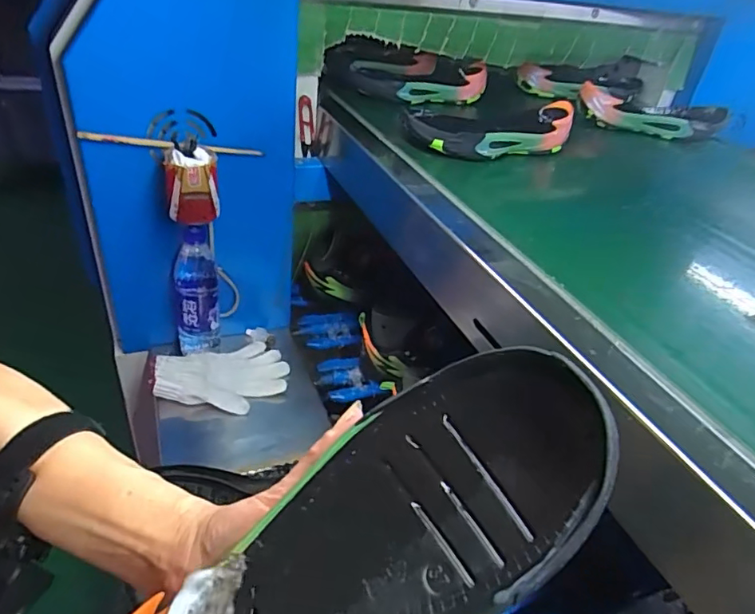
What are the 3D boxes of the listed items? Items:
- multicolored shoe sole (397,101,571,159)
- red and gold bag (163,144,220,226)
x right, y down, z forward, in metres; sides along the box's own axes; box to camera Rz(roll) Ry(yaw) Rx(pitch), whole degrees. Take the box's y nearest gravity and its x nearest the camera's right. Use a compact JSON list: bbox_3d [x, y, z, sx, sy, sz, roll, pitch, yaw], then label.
[{"bbox_3d":[0.157,-0.236,0.706,0.240,0.056,0.106,-17,42,-32],"label":"multicolored shoe sole"},{"bbox_3d":[-0.247,-0.162,0.705,0.065,0.087,0.053,-6,37,-19],"label":"red and gold bag"}]

